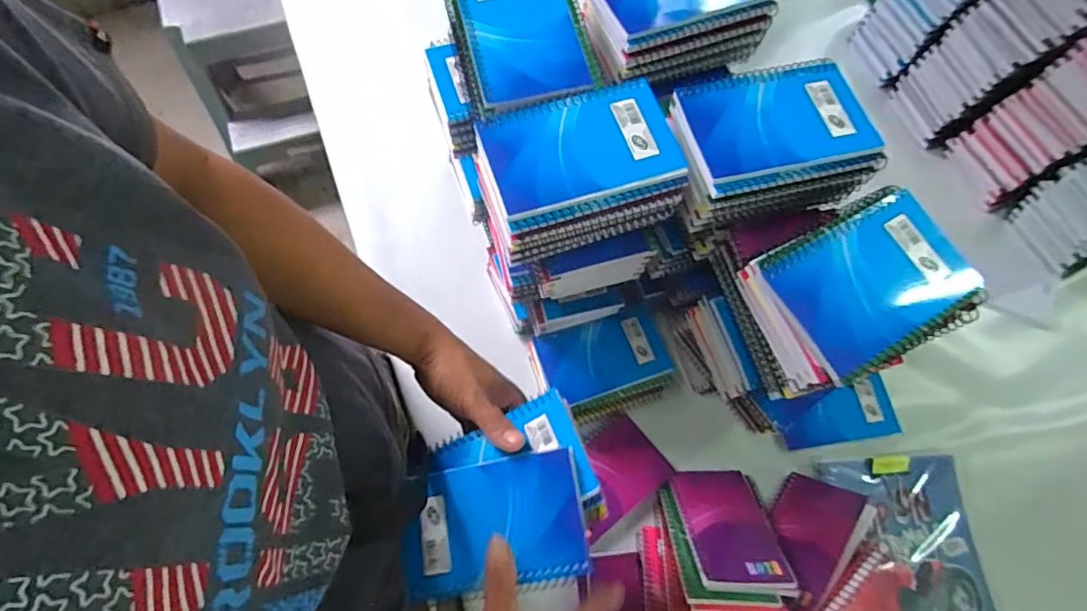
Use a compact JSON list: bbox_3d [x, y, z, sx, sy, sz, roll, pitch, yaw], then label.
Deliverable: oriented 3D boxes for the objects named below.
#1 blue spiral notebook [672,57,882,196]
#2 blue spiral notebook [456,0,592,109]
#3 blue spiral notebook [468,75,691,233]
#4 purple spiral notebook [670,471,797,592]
[{"bbox_3d":[0.167,-0.133,0.383,0.134,0.014,0.087,-13,72,-4],"label":"blue spiral notebook"},{"bbox_3d":[-0.019,-0.208,0.404,0.080,0.012,0.131,-14,72,-5],"label":"blue spiral notebook"},{"bbox_3d":[0.025,-0.110,0.372,0.130,0.014,0.083,-17,72,-6],"label":"blue spiral notebook"},{"bbox_3d":[0.175,0.210,0.510,0.083,0.130,0.008,2,116,-4],"label":"purple spiral notebook"}]

